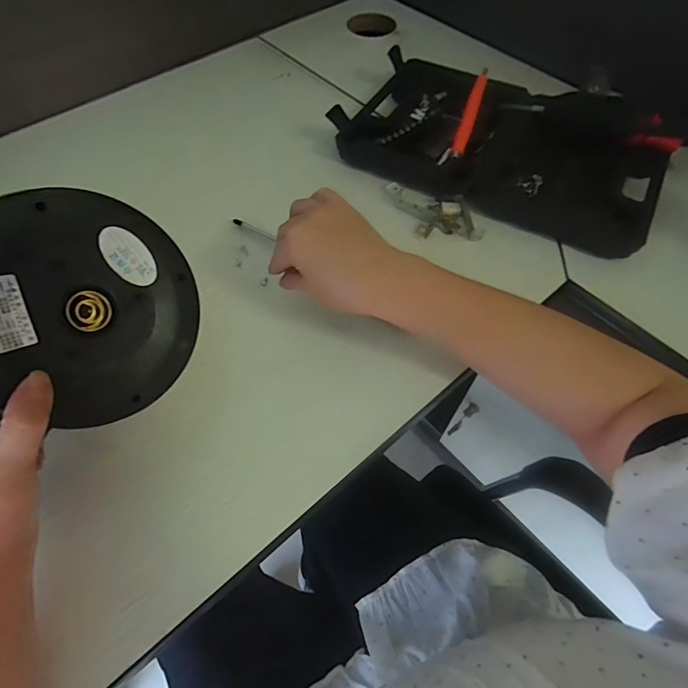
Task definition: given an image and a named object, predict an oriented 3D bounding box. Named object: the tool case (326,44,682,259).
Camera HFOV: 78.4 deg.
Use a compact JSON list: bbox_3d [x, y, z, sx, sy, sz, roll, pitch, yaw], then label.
[{"bbox_3d":[0.178,-0.237,0.484,0.341,0.045,0.207,28,63,15],"label":"tool case"}]

